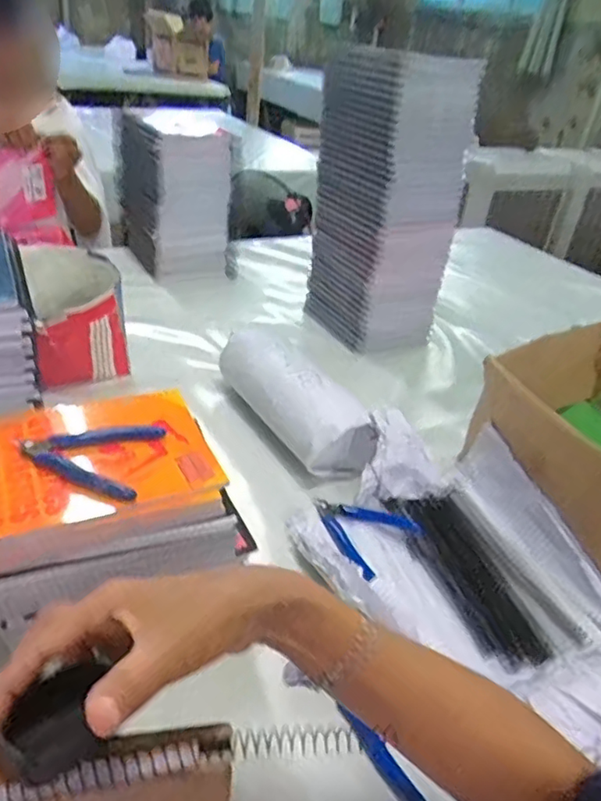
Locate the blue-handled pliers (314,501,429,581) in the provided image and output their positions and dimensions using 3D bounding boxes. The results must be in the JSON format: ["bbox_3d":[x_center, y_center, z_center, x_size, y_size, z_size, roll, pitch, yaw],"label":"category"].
[{"bbox_3d":[0.068,0.137,0.668,0.095,0.028,0.112,-23,44,-39],"label":"blue-handled pliers"}]

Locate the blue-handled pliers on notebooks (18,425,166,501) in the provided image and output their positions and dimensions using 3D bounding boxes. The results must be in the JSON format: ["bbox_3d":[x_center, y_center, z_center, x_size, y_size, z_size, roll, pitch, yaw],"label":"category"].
[{"bbox_3d":[-0.181,0.046,0.501,0.107,0.009,0.089,7,32,-1],"label":"blue-handled pliers on notebooks"}]

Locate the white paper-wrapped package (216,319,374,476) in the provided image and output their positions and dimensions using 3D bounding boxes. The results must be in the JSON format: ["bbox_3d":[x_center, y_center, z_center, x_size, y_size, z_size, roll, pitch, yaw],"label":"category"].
[{"bbox_3d":[-0.010,-0.001,0.790,0.081,0.087,0.270,-15,39,-31],"label":"white paper-wrapped package"}]

